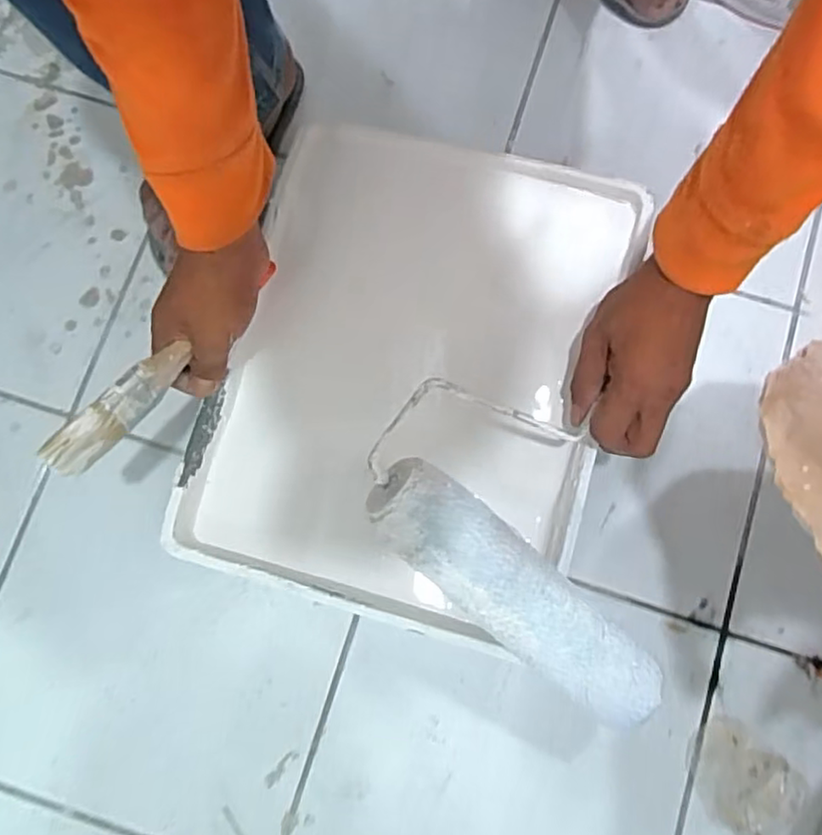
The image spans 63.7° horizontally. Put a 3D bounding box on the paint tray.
[{"bbox_3d":[-0.001,-0.032,0.509,0.278,0.065,0.355,14,80,2],"label":"paint tray"}]

